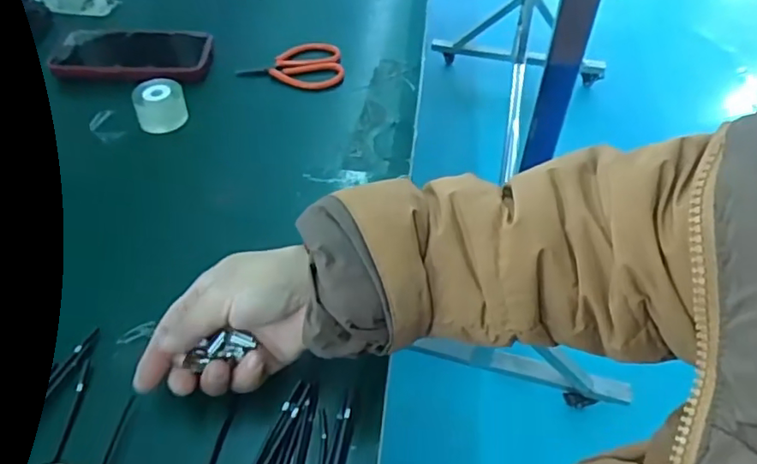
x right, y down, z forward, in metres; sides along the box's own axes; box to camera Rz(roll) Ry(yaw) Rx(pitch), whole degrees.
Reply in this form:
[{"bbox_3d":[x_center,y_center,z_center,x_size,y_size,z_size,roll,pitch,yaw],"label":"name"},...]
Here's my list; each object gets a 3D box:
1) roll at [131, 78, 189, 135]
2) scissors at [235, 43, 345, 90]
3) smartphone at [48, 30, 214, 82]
[{"bbox_3d":[-0.219,-0.129,0.561,0.046,0.036,0.037,-12,50,-11],"label":"roll"},{"bbox_3d":[-0.099,-0.186,0.633,0.115,0.014,0.077,-10,50,-8],"label":"scissors"},{"bbox_3d":[-0.274,-0.198,0.628,0.168,0.017,0.094,-5,49,-4],"label":"smartphone"}]

